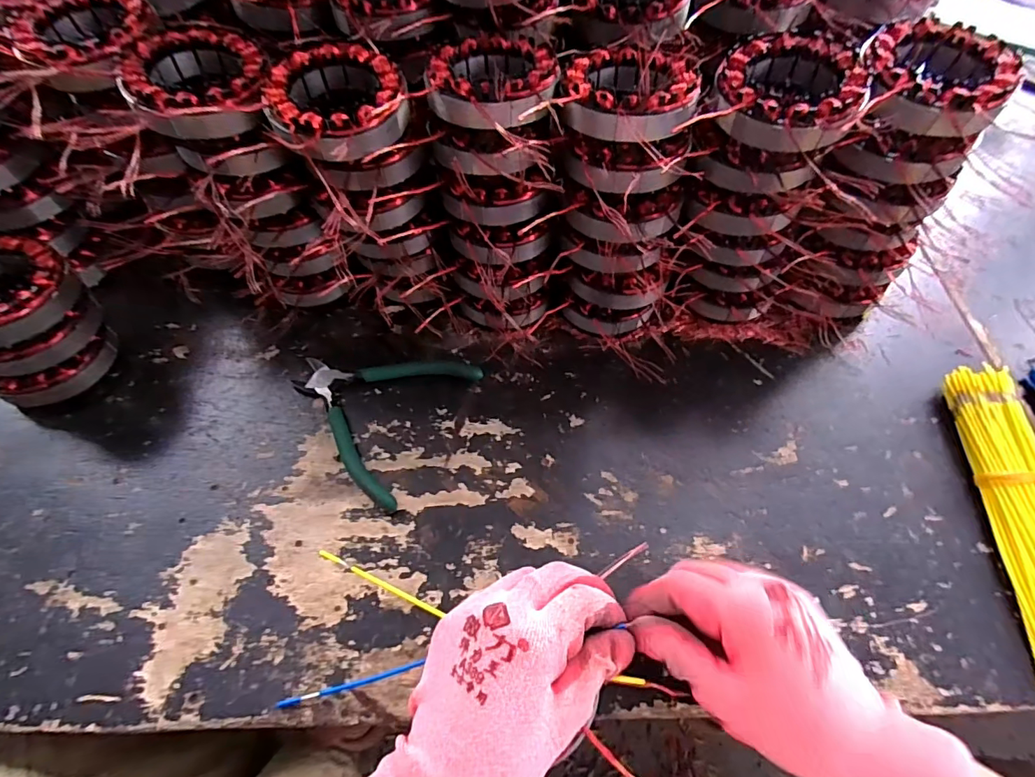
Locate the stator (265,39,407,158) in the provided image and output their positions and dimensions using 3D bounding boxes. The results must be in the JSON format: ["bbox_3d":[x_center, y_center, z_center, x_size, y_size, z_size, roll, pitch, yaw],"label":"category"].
[{"bbox_3d":[-0.114,-0.181,0.312,0.083,0.029,0.089,0,59,0],"label":"stator"}]

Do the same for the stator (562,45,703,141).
[{"bbox_3d":[0.073,-0.193,0.311,0.081,0.023,0.086,0,59,0],"label":"stator"}]

